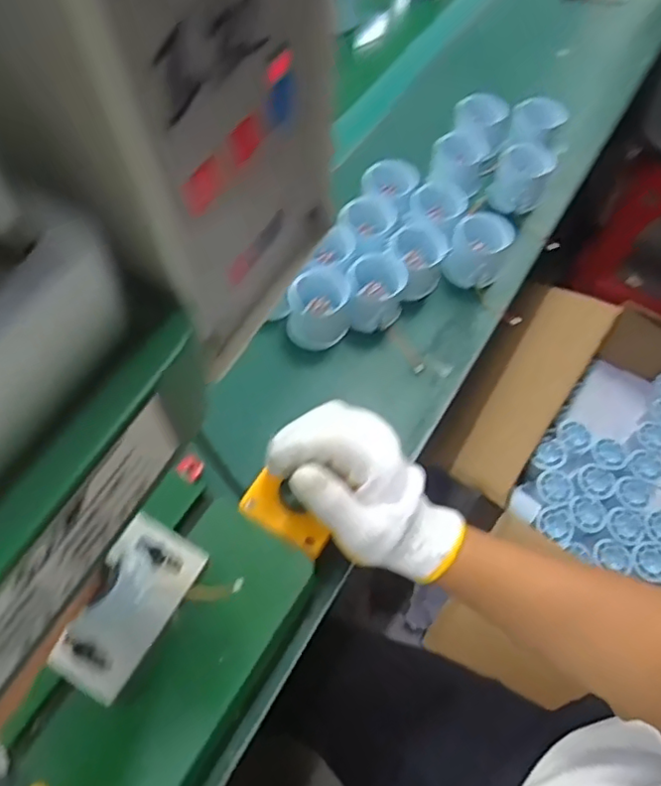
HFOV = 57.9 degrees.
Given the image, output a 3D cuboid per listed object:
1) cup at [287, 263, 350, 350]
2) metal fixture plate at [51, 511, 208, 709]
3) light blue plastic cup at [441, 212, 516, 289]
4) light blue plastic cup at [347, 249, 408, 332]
[{"bbox_3d":[-0.011,-0.077,0.561,0.054,0.054,0.052,-26,64,-15],"label":"cup"},{"bbox_3d":[-0.128,0.133,0.378,0.057,0.013,0.102,23,63,12],"label":"metal fixture plate"},{"bbox_3d":[0.148,-0.142,0.601,0.053,0.056,0.049,0,61,-1],"label":"light blue plastic cup"},{"bbox_3d":[0.044,-0.099,0.575,0.054,0.059,0.060,3,61,1],"label":"light blue plastic cup"}]

